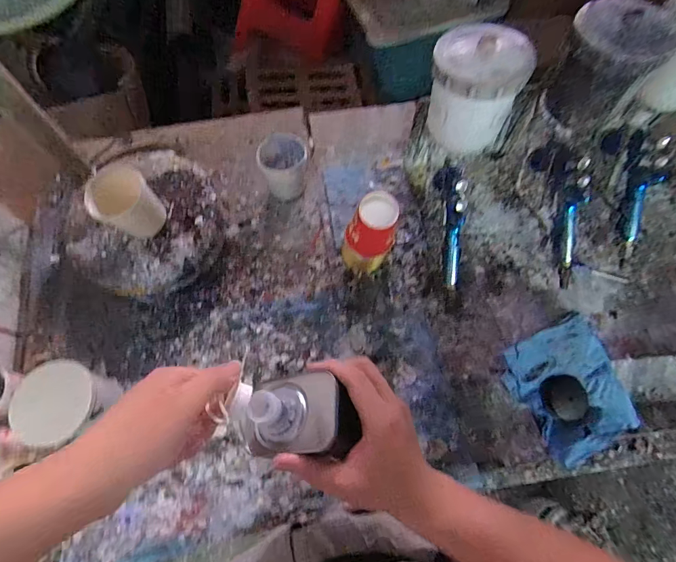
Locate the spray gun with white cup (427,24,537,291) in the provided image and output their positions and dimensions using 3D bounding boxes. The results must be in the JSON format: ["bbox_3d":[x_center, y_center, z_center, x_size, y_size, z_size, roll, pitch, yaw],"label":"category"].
[{"bbox_3d":[0.163,-0.144,0.517,0.106,0.321,0.115,-5,48,-1],"label":"spray gun with white cup"}]

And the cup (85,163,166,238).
[{"bbox_3d":[-0.299,-0.107,0.562,0.078,0.089,0.078,0,68,0],"label":"cup"}]

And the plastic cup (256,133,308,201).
[{"bbox_3d":[-0.086,-0.184,0.648,0.073,0.102,0.073,0,69,1],"label":"plastic cup"}]

